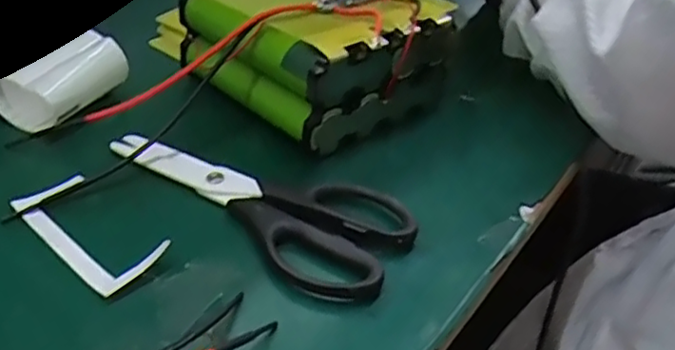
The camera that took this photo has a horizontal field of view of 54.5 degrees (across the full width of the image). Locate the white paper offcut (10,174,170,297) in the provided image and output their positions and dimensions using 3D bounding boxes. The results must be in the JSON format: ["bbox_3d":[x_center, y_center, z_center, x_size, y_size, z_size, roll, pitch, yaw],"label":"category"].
[{"bbox_3d":[-0.129,0.026,0.340,0.093,0.011,0.039,34,43,30],"label":"white paper offcut"}]

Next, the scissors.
[{"bbox_3d":[-0.043,0.008,0.379,0.185,0.009,0.079,30,41,27],"label":"scissors"}]

